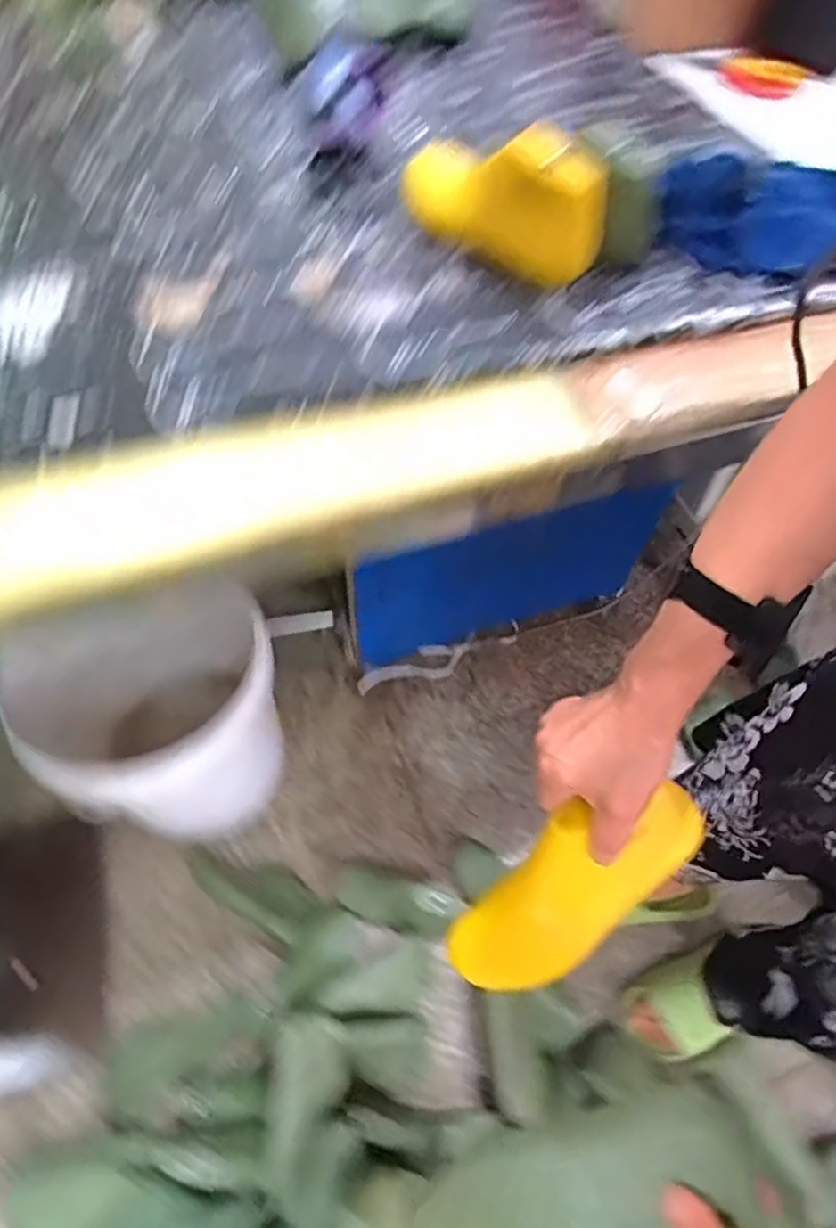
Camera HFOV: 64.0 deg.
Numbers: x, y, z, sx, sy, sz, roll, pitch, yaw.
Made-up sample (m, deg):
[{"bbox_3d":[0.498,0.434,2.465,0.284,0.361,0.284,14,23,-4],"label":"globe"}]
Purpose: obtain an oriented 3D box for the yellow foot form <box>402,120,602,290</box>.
[{"bbox_3d":[0.075,-0.376,0.603,0.215,0.105,0.065,35,63,30],"label":"yellow foot form"}]

